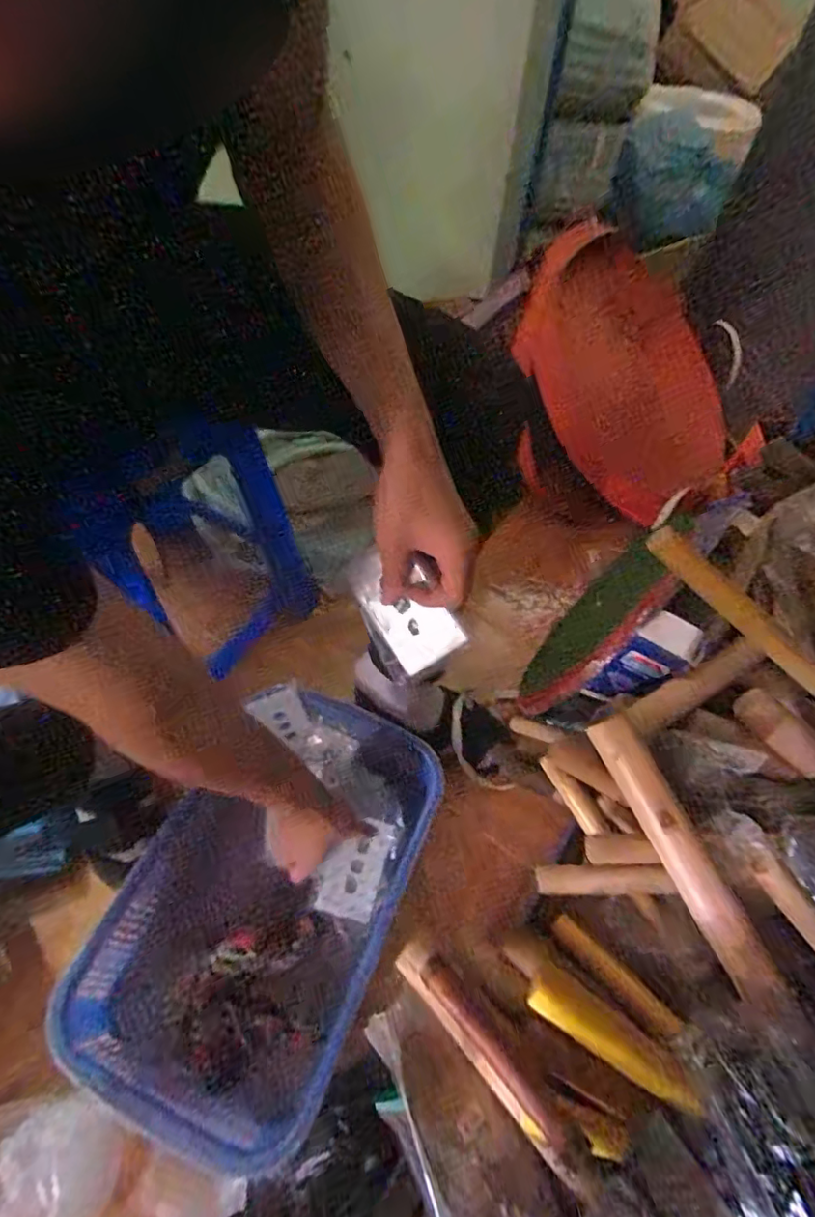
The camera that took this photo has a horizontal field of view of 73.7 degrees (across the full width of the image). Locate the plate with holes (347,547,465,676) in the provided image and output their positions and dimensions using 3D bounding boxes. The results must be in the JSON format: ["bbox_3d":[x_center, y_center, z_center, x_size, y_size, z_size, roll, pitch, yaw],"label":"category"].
[{"bbox_3d":[-0.008,0.001,0.501,0.075,0.009,0.115,-33,90,16],"label":"plate with holes"}]

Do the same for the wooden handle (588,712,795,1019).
[{"bbox_3d":[0.253,0.228,0.499,0.032,0.038,0.272,-21,73,-17],"label":"wooden handle"}]

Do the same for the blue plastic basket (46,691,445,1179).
[{"bbox_3d":[-0.168,0.338,0.676,0.307,0.084,0.472,21,57,12],"label":"blue plastic basket"}]

